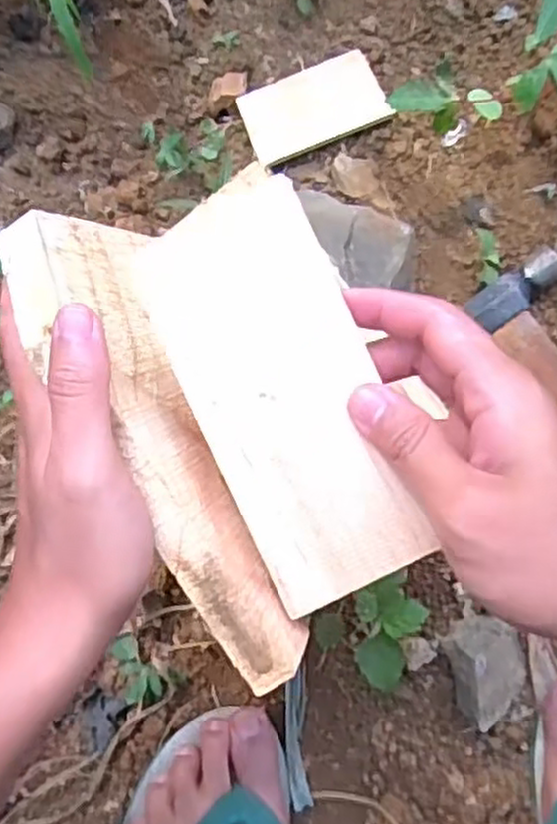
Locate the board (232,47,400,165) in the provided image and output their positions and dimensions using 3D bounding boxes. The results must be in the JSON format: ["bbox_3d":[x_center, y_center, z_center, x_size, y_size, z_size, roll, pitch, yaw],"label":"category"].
[{"bbox_3d":[0.025,-0.228,0.569,0.101,0.009,0.071,-21,68,4],"label":"board"}]

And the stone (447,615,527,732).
[{"bbox_3d":[0.135,0.163,0.481,0.047,0.032,0.064,-14,86,8],"label":"stone"}]

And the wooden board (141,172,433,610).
[{"bbox_3d":[0.002,-0.005,0.295,0.068,0.010,0.159,-19,94,7],"label":"wooden board"}]

